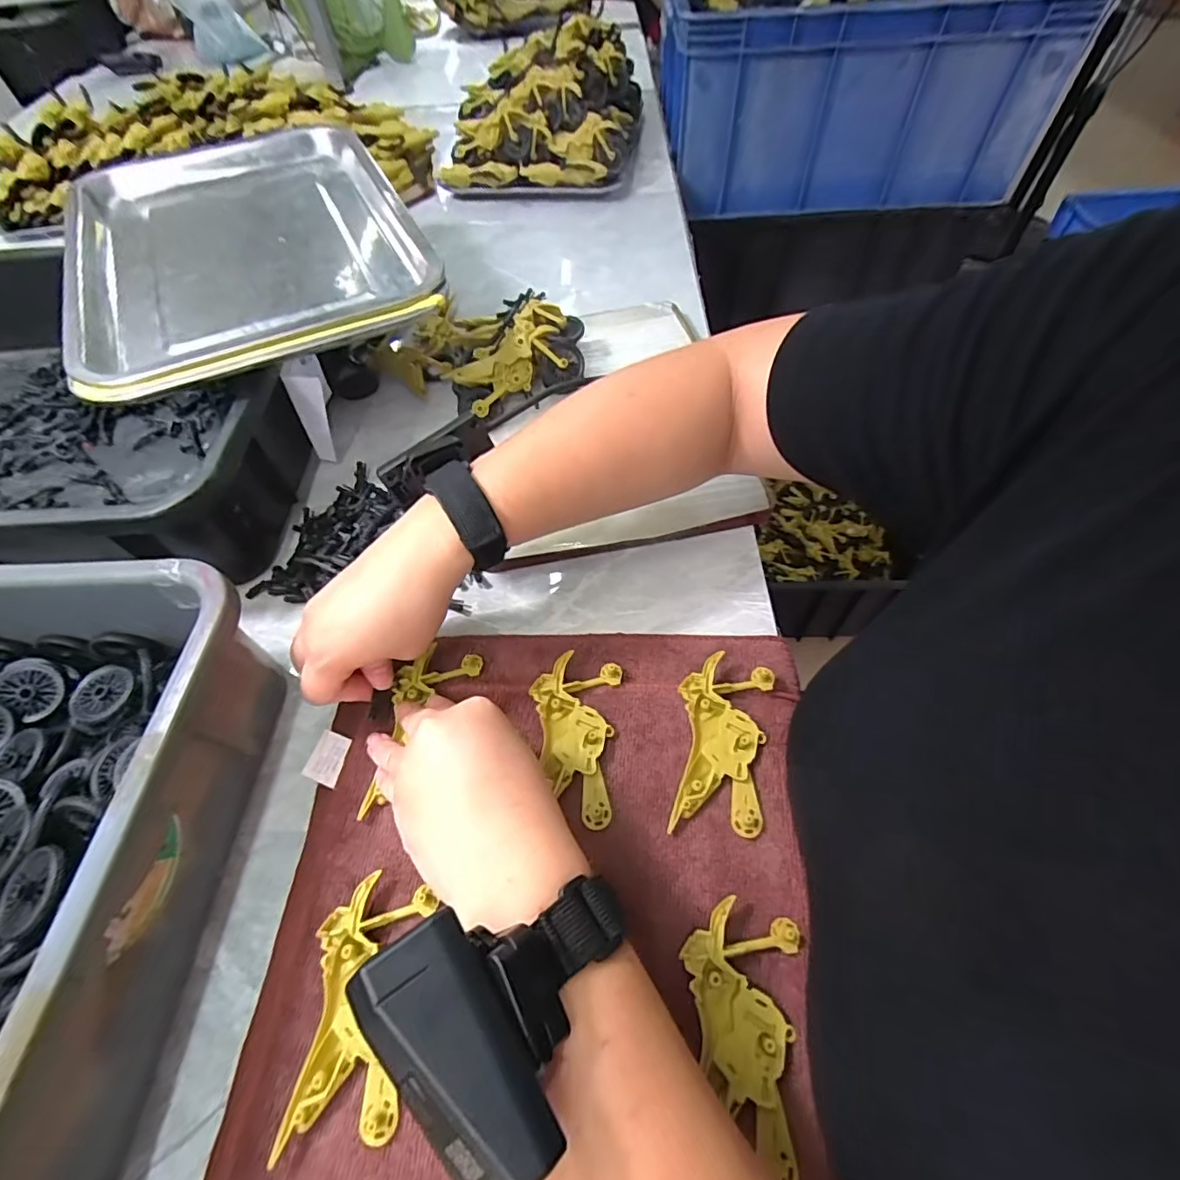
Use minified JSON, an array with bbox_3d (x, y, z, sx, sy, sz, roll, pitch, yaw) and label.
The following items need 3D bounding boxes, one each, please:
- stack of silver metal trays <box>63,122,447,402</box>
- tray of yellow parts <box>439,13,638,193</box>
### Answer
[{"bbox_3d":[-0.295,-0.299,0.456,0.261,0.030,0.375,-26,60,-13],"label":"stack of silver metal trays"},{"bbox_3d":[-0.067,-0.650,0.741,0.254,0.130,0.254,7,58,6],"label":"tray of yellow parts"}]

